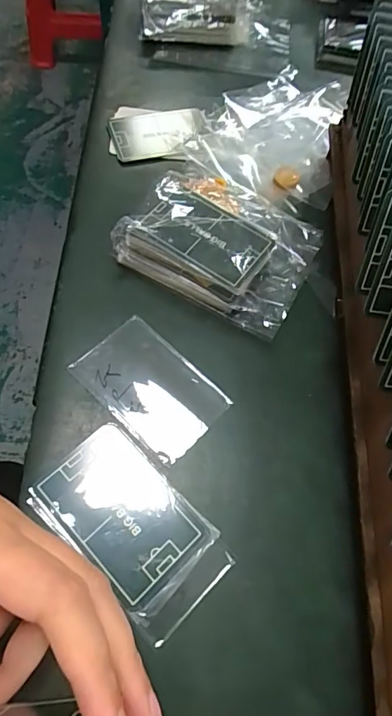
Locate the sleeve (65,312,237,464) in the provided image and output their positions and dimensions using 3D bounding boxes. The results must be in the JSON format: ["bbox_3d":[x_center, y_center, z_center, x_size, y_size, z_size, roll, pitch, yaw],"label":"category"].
[{"bbox_3d":[-0.028,0.017,0.272,0.087,0.004,0.056,42,70,14],"label":"sleeve"}]

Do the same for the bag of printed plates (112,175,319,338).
[{"bbox_3d":[0.019,-0.080,0.306,0.121,0.033,0.092,27,64,9],"label":"bag of printed plates"}]

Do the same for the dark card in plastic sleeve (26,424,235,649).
[{"bbox_3d":[-0.035,0.089,0.235,0.061,0.004,0.102,-40,75,-24],"label":"dark card in plastic sleeve"}]

